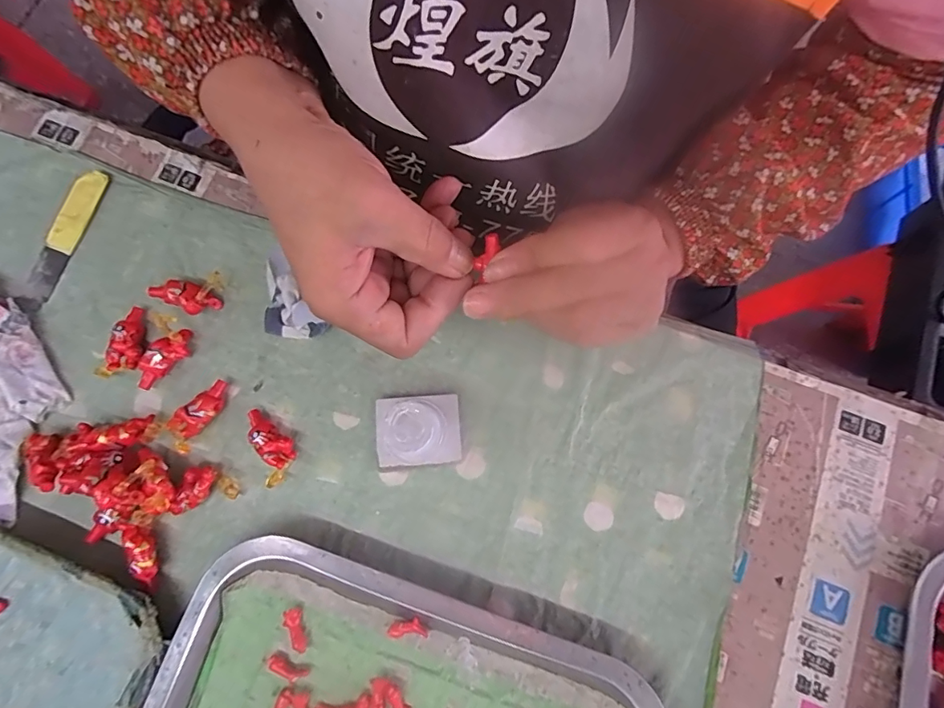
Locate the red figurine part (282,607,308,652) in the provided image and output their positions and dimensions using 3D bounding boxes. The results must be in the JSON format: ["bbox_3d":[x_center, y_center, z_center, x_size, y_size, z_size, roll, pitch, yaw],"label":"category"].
[{"bbox_3d":[-0.098,0.154,0.265,0.010,0.006,0.023,-17,77,-5],"label":"red figurine part"}]

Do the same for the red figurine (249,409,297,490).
[{"bbox_3d":[-0.120,0.054,0.287,0.023,0.014,0.047,-17,77,-5],"label":"red figurine"}]

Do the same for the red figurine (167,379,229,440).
[{"bbox_3d":[-0.165,0.034,0.291,0.016,0.014,0.038,42,79,9],"label":"red figurine"}]

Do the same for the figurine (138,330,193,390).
[{"bbox_3d":[-0.194,0.002,0.297,0.016,0.016,0.041,44,79,9],"label":"figurine"}]

